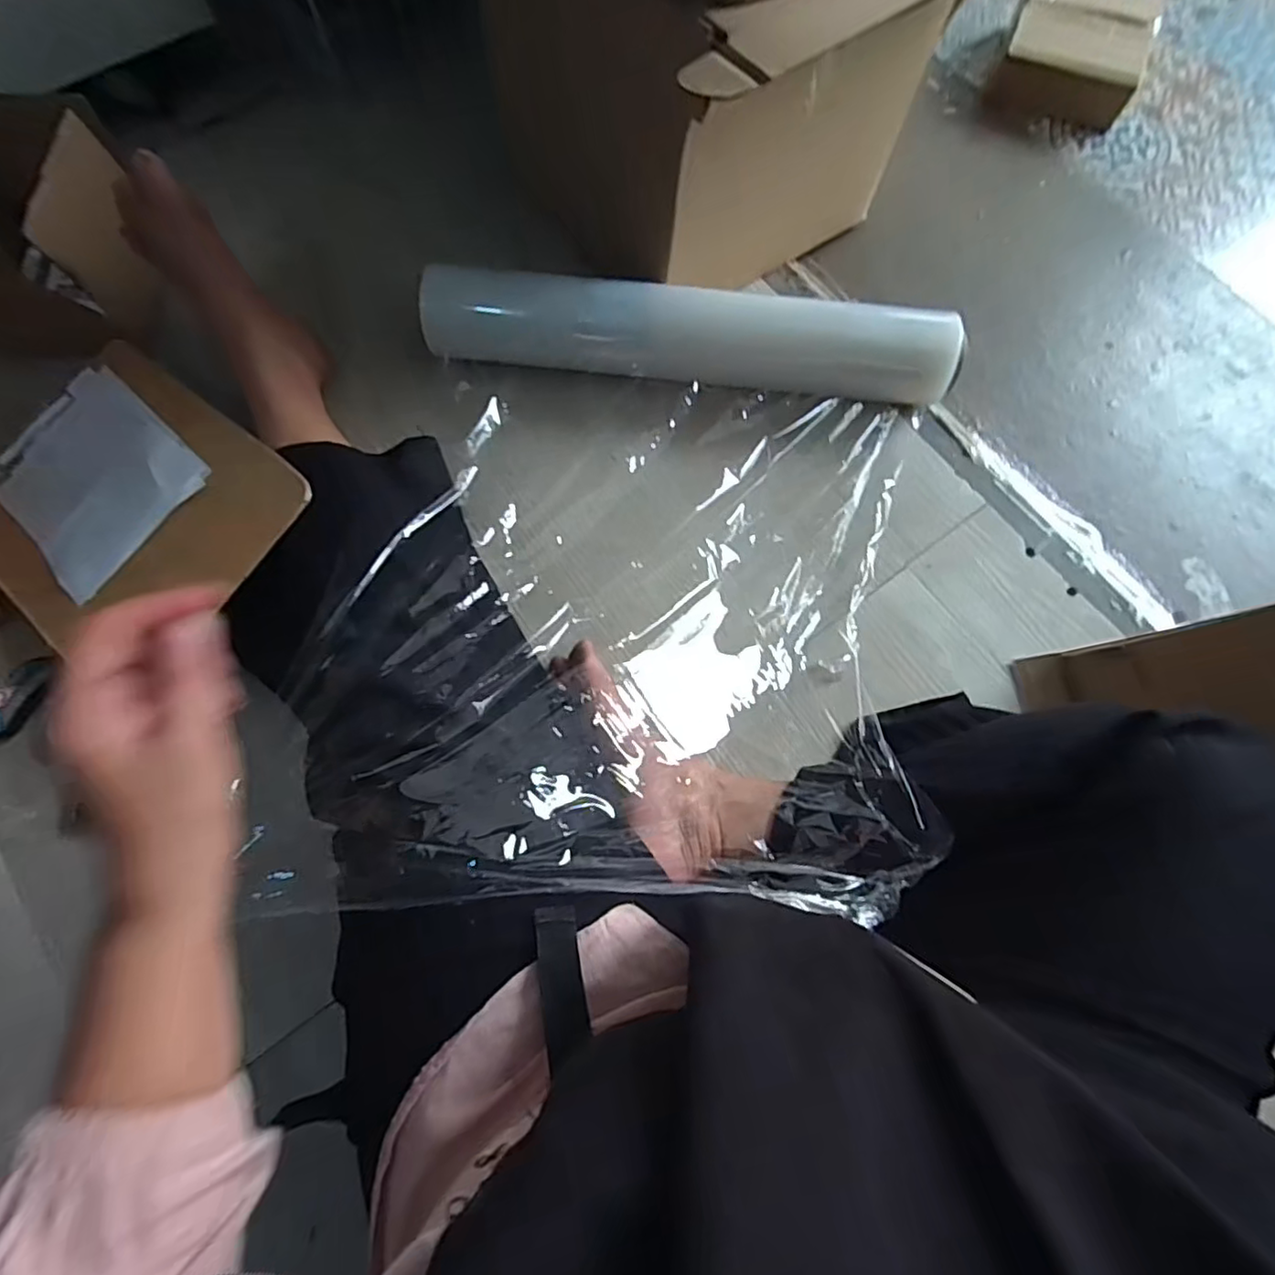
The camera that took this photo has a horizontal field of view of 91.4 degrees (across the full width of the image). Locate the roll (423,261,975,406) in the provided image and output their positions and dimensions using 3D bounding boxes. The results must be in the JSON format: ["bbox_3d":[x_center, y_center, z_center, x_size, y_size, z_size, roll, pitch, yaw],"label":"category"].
[{"bbox_3d":[0.044,-0.299,0.604,0.508,0.060,0.069,8,72,1],"label":"roll"}]

